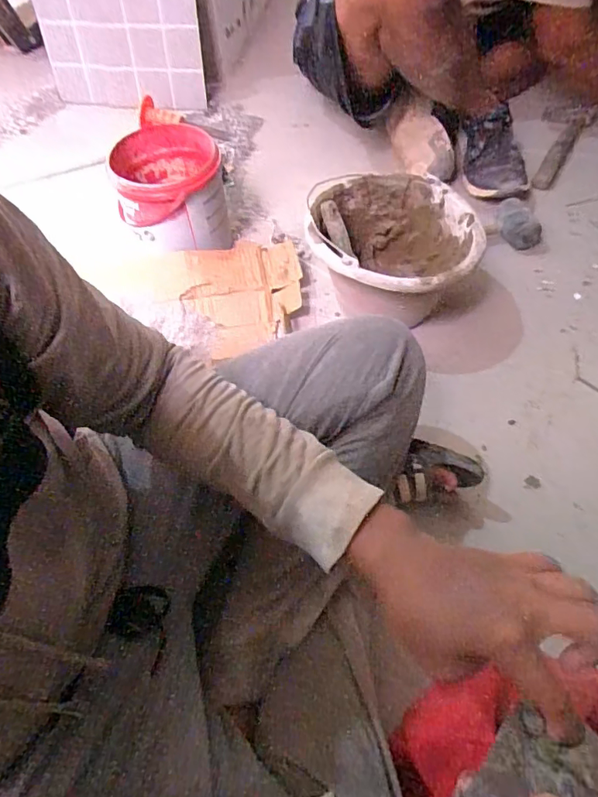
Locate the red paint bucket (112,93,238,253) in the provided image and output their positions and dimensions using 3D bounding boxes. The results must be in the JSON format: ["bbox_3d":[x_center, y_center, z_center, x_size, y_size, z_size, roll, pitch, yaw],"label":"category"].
[{"bbox_3d":[-0.211,-0.342,0.851,0.171,0.147,0.188,-14,58,-6],"label":"red paint bucket"}]

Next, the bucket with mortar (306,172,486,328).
[{"bbox_3d":[0.139,-0.212,0.798,0.249,0.169,0.242,1,58,3],"label":"bucket with mortar"}]

